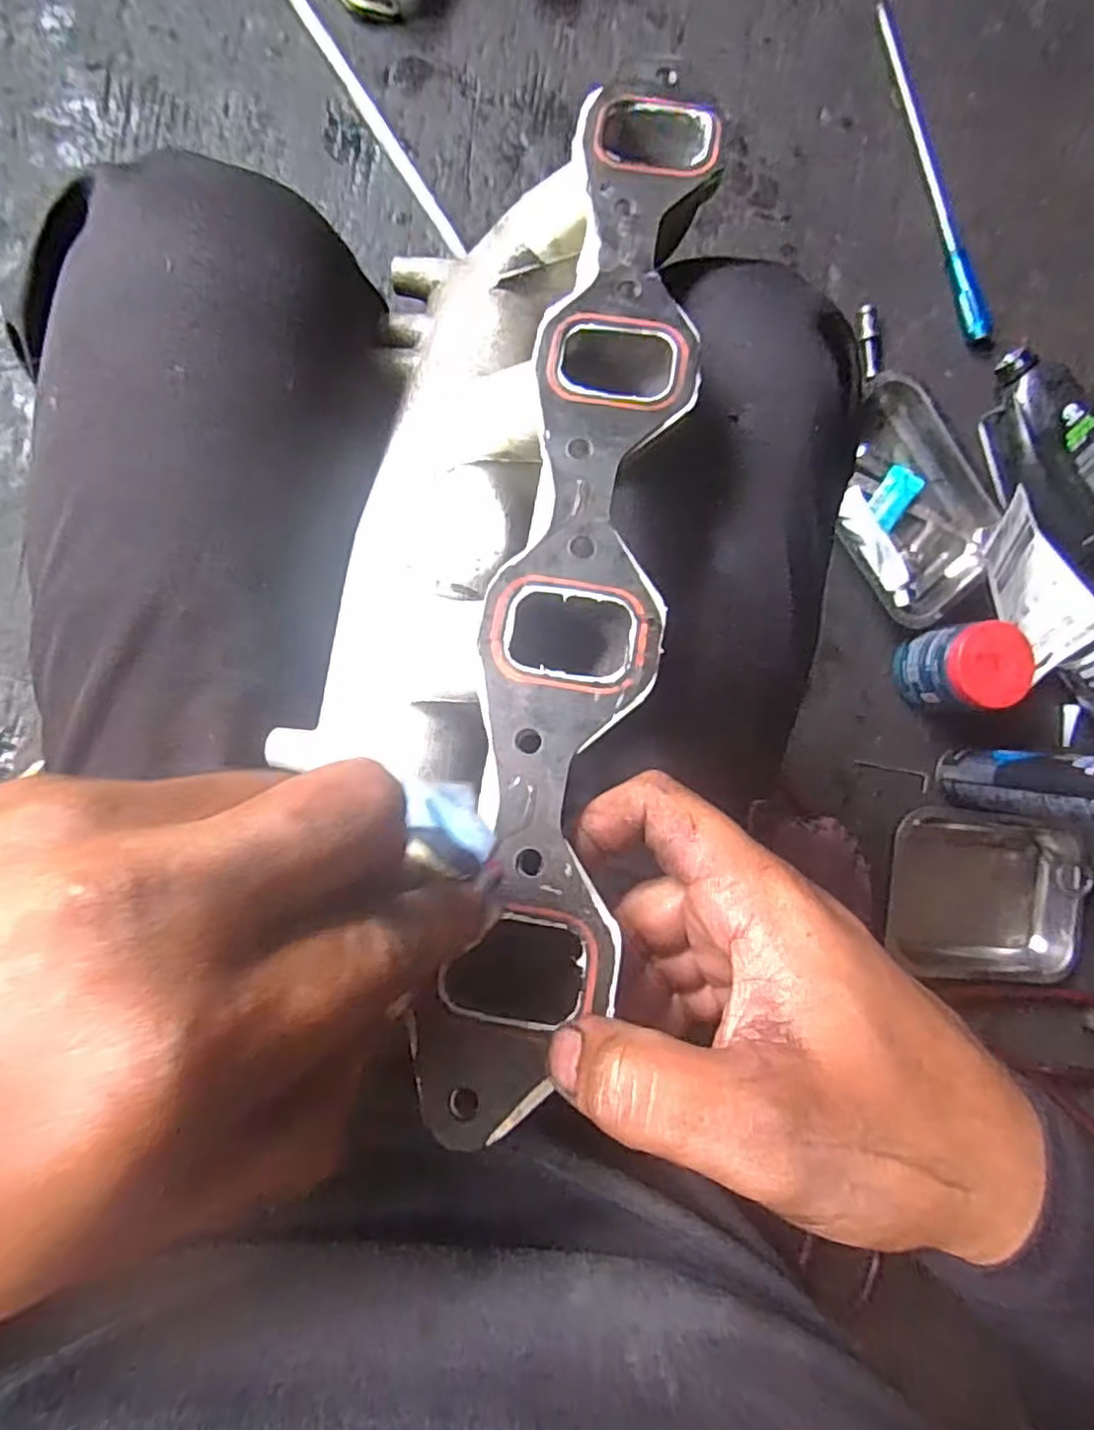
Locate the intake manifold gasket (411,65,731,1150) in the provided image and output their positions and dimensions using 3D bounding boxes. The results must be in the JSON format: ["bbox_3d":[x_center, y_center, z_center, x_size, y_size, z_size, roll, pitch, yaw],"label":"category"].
[{"bbox_3d":[0.015,-0.069,0.235,0.057,0.004,0.388,9,77,4],"label":"intake manifold gasket"}]

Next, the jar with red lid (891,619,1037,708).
[{"bbox_3d":[0.458,-0.054,0.759,0.086,0.112,0.089,0,91,-9],"label":"jar with red lid"}]

